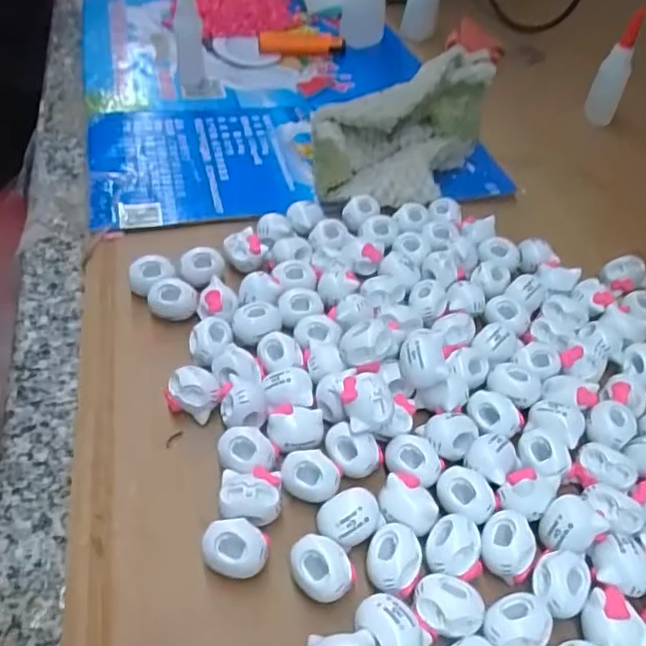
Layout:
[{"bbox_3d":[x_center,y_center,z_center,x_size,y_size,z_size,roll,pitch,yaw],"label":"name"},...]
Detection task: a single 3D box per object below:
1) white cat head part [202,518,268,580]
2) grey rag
[{"bbox_3d":[-0.034,0.089,0.248,0.024,0.017,0.019,-9,47,-8],"label":"white cat head part"},{"bbox_3d":[0.055,-0.132,0.427,0.119,0.066,0.091,3,47,-2],"label":"grey rag"}]

